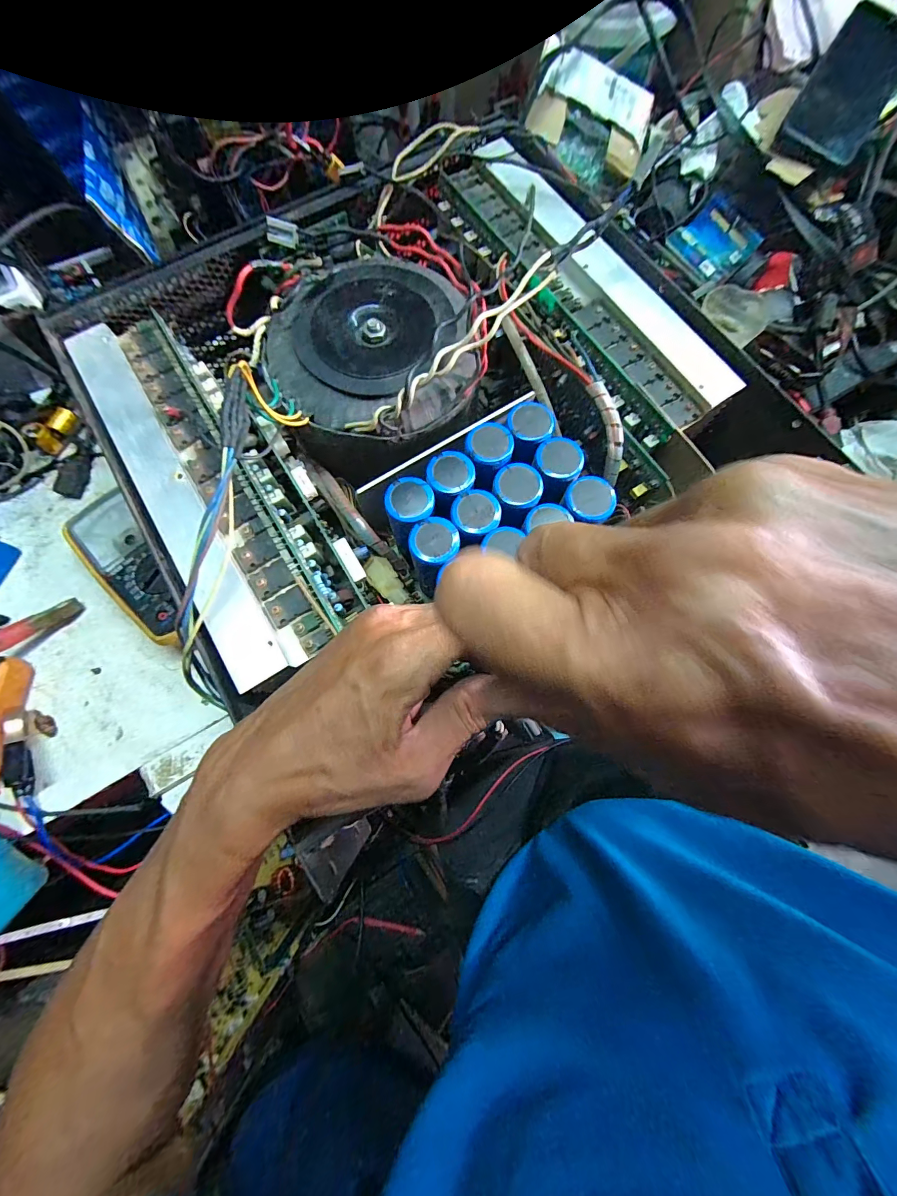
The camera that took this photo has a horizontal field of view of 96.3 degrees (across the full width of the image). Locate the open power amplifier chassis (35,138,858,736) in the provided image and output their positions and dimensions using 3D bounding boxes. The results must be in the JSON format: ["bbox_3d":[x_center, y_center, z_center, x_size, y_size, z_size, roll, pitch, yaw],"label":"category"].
[{"bbox_3d":[-0.013,-0.159,0.320,0.454,0.083,0.394,-30,76,-6],"label":"open power amplifier chassis"}]

